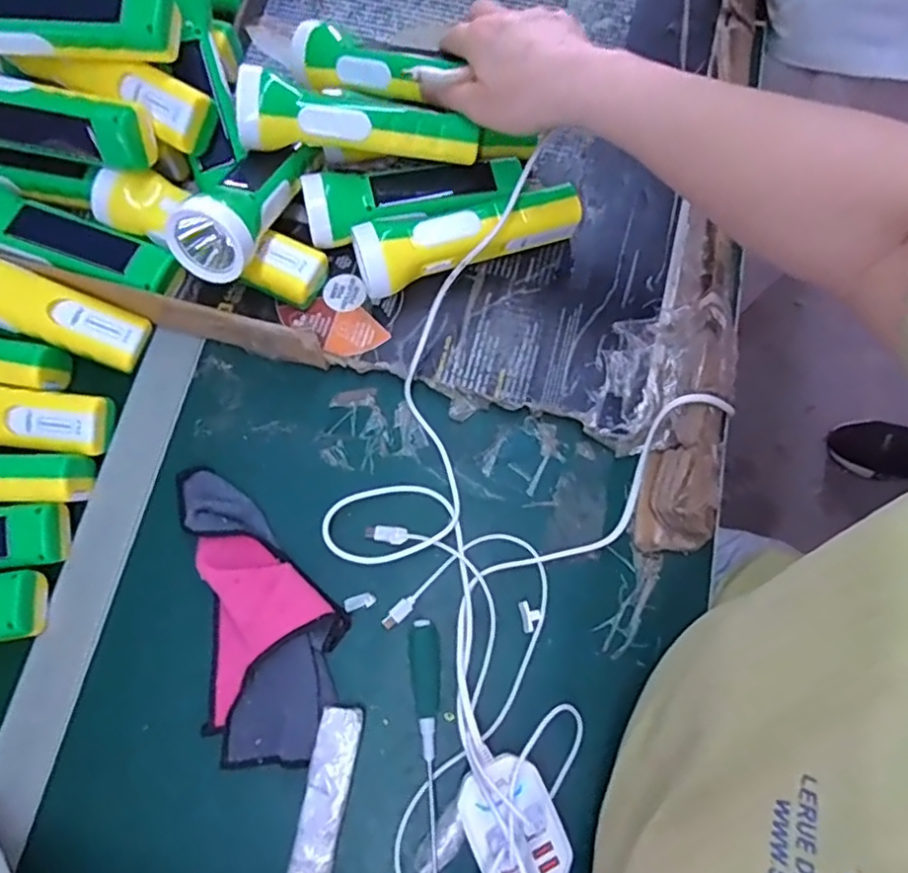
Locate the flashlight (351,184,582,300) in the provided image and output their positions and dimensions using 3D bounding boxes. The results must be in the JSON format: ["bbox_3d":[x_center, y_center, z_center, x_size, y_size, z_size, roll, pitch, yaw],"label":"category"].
[{"bbox_3d":[0.009,-0.150,0.469,0.164,0.052,0.050,-21,75,-6],"label":"flashlight"}]

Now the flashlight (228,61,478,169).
[{"bbox_3d":[-0.065,-0.217,0.443,0.165,0.049,0.044,4,73,2],"label":"flashlight"}]

